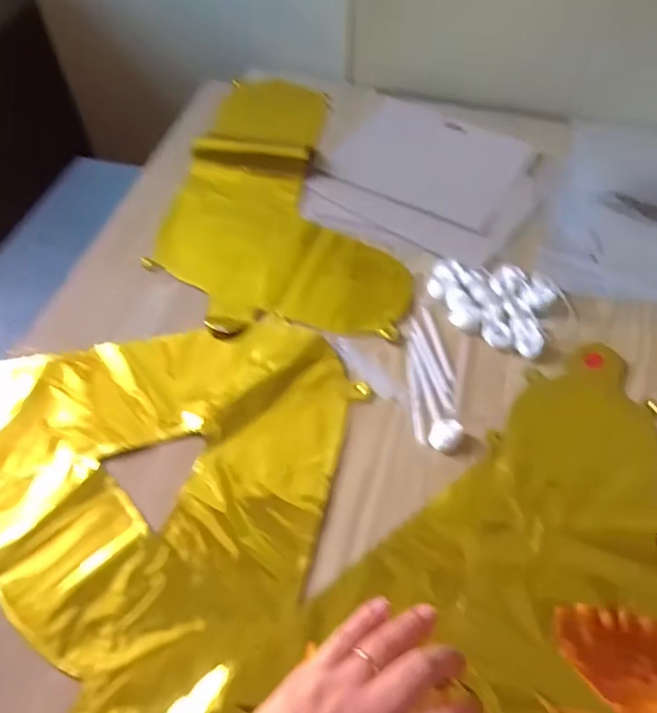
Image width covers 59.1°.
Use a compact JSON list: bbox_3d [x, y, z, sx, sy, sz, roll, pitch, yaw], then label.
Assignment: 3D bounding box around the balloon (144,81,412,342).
[{"bbox_3d":[-0.028,-0.173,0.600,0.234,0.022,0.370,9,56,4],"label":"balloon"}]

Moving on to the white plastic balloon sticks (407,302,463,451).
[{"bbox_3d":[0.081,0.014,0.455,0.035,0.008,0.129,2,52,1],"label":"white plastic balloon sticks"}]

